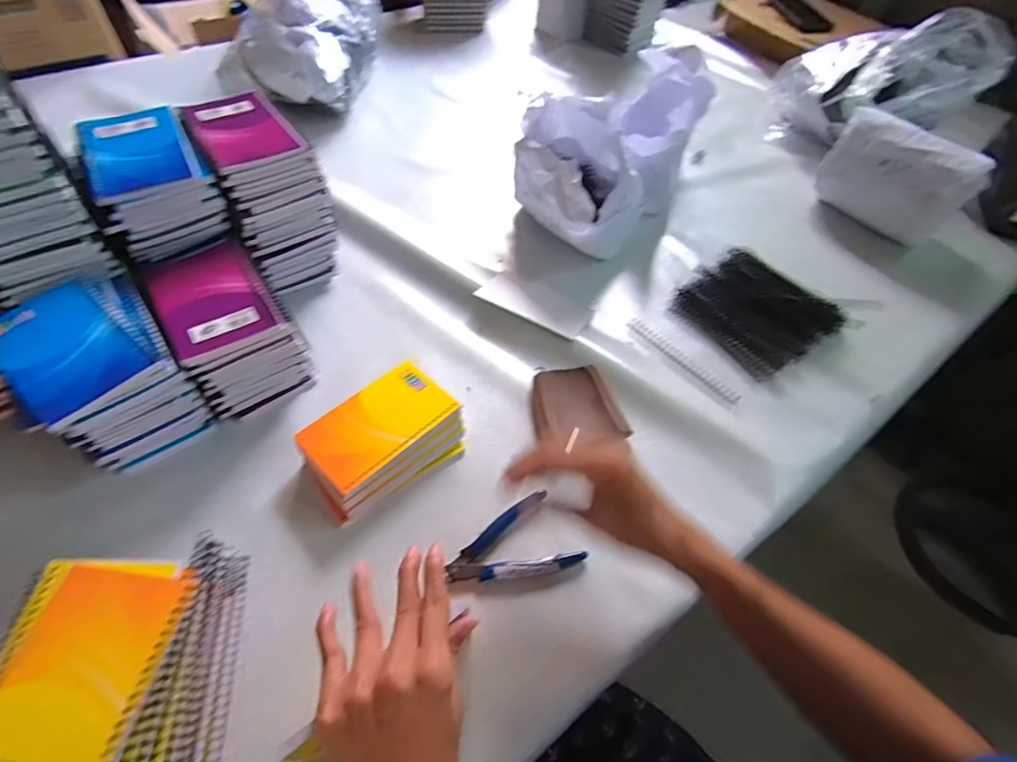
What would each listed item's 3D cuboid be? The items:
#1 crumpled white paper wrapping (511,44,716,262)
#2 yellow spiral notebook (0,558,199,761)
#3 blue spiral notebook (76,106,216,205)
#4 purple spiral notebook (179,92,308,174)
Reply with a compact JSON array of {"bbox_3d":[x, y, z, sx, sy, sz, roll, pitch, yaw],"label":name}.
[{"bbox_3d":[0.142,-0.325,0.683,0.190,0.161,0.363,37,59,22],"label":"crumpled white paper wrapping"},{"bbox_3d":[-0.247,0.168,0.275,0.092,0.012,0.137,6,52,0],"label":"yellow spiral notebook"},{"bbox_3d":[-0.347,-0.219,0.471,0.092,0.014,0.132,-26,59,-22],"label":"blue spiral notebook"},{"bbox_3d":[-0.271,-0.255,0.506,0.087,0.011,0.123,-29,60,-24],"label":"purple spiral notebook"}]

